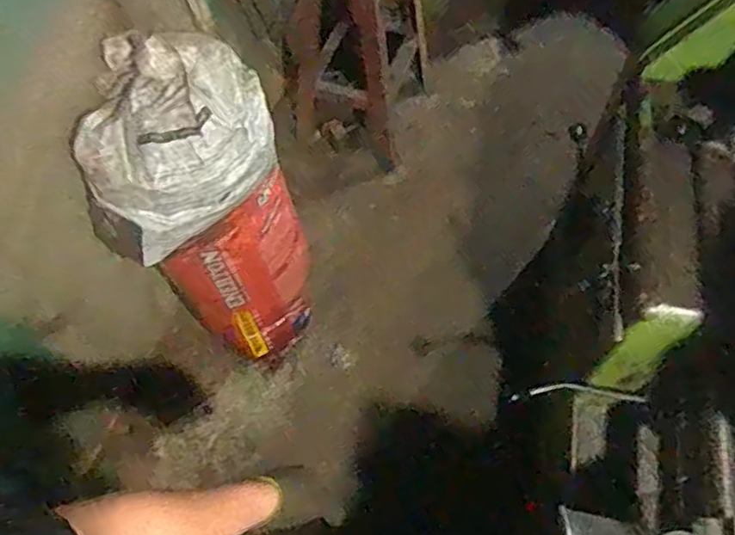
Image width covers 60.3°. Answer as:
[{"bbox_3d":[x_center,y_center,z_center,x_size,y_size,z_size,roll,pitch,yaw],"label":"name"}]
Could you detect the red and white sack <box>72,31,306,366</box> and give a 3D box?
[{"bbox_3d":[-0.320,-0.110,1.409,0.328,0.744,0.362,8,61,6],"label":"red and white sack"}]

